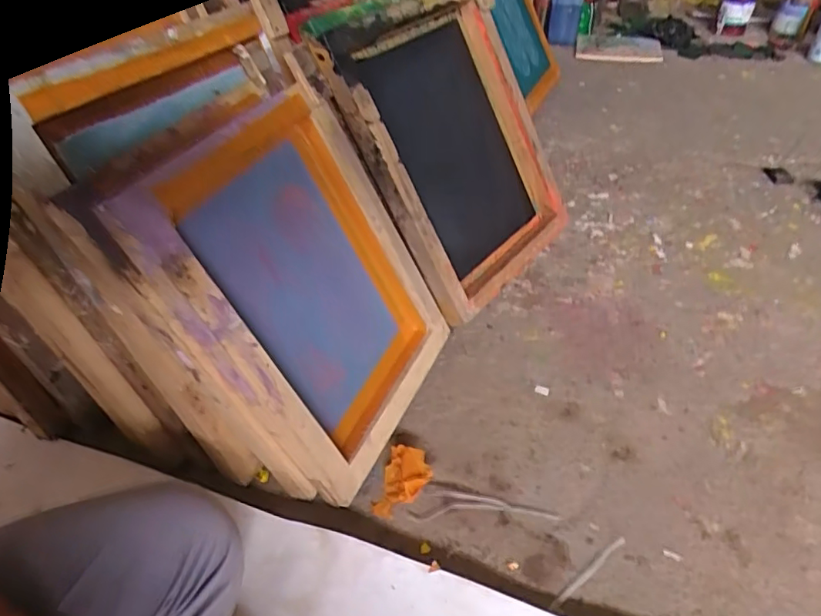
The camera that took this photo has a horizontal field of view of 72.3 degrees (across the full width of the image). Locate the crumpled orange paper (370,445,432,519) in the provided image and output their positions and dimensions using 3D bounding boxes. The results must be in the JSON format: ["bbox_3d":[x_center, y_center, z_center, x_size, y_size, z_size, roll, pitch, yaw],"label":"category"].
[{"bbox_3d":[-0.008,0.216,0.685,0.061,0.034,0.085,10,43,14],"label":"crumpled orange paper"}]

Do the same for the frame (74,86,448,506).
[{"bbox_3d":[-0.112,-0.025,0.681,0.060,0.431,0.327,-10,32,37],"label":"frame"}]

